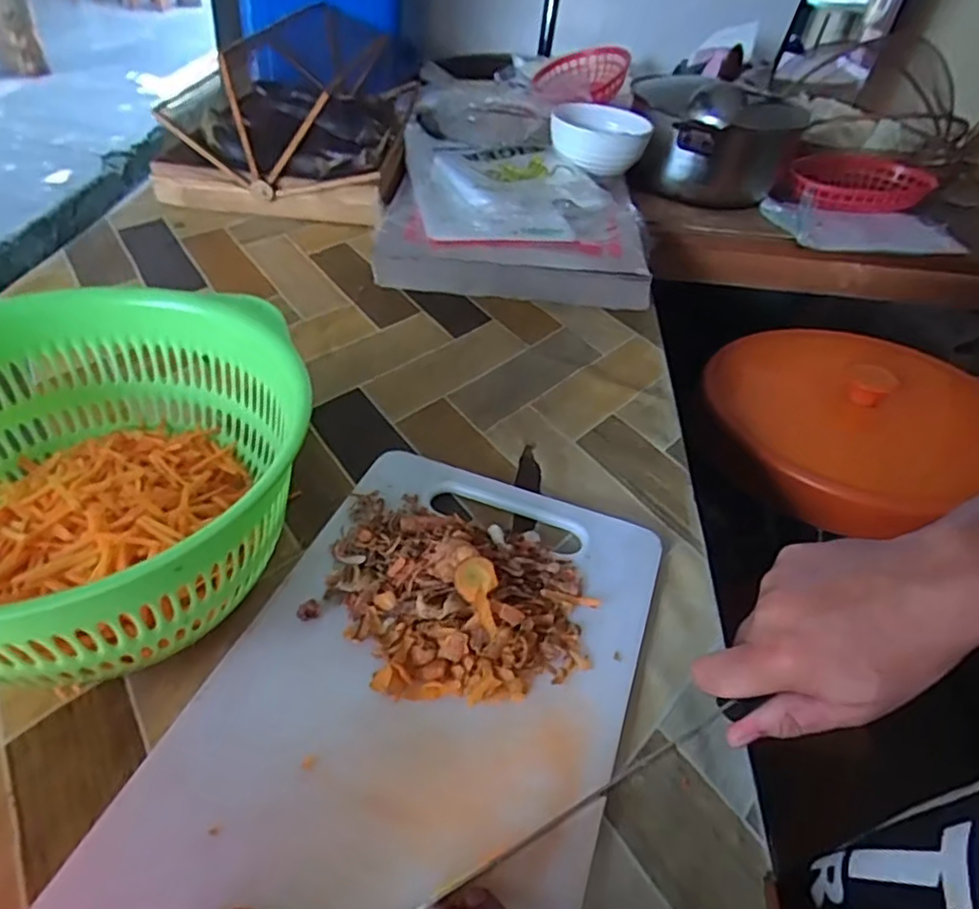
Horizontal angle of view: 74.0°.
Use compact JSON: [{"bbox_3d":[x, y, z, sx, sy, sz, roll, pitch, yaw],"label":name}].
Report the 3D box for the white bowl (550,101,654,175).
[{"bbox_3d":[0.139,-0.403,0.827,0.121,0.051,0.122,4,42,-4],"label":"white bowl"}]

